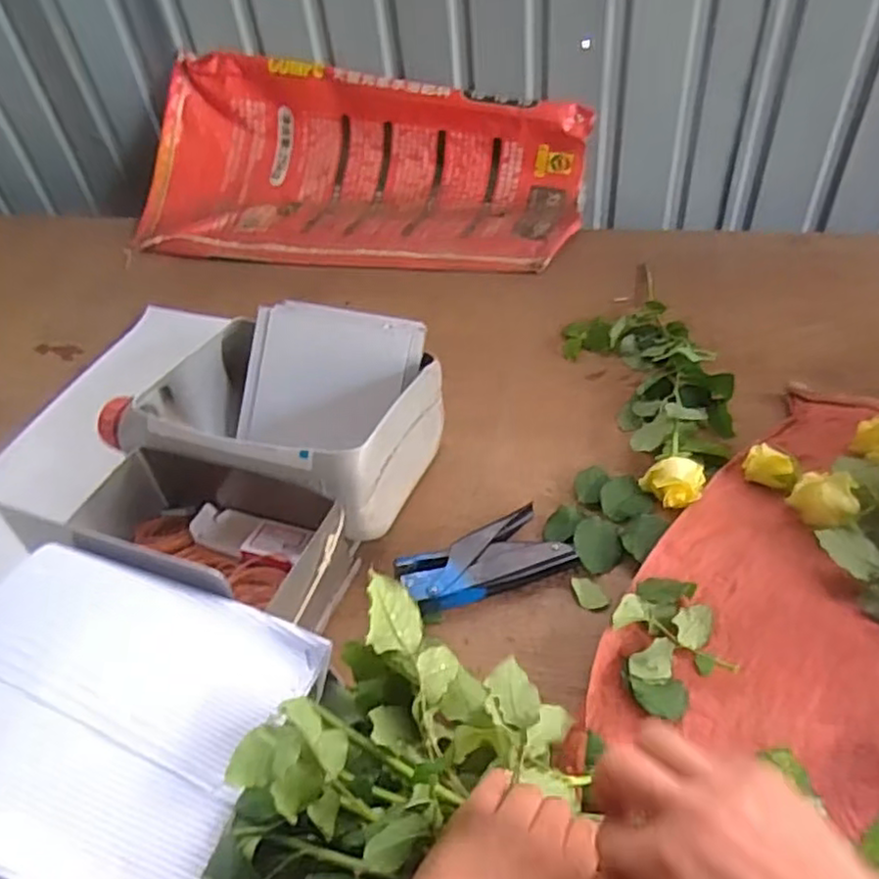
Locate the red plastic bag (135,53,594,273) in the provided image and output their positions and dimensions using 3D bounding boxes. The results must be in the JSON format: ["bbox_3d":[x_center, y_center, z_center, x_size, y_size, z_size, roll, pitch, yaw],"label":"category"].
[{"bbox_3d":[-0.142,-0.428,1.063,0.709,0.177,0.307,5,46,12],"label":"red plastic bag"}]

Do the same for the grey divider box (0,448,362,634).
[{"bbox_3d":[-0.186,0.082,0.602,0.222,0.087,0.120,16,49,22],"label":"grey divider box"}]

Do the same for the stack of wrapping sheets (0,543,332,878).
[{"bbox_3d":[-0.196,0.153,0.392,0.202,0.042,0.169,12,47,19],"label":"stack of wrapping sheets"}]

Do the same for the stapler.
[{"bbox_3d":[0.038,0.107,0.602,0.141,0.023,0.069,-22,46,-15],"label":"stapler"}]

